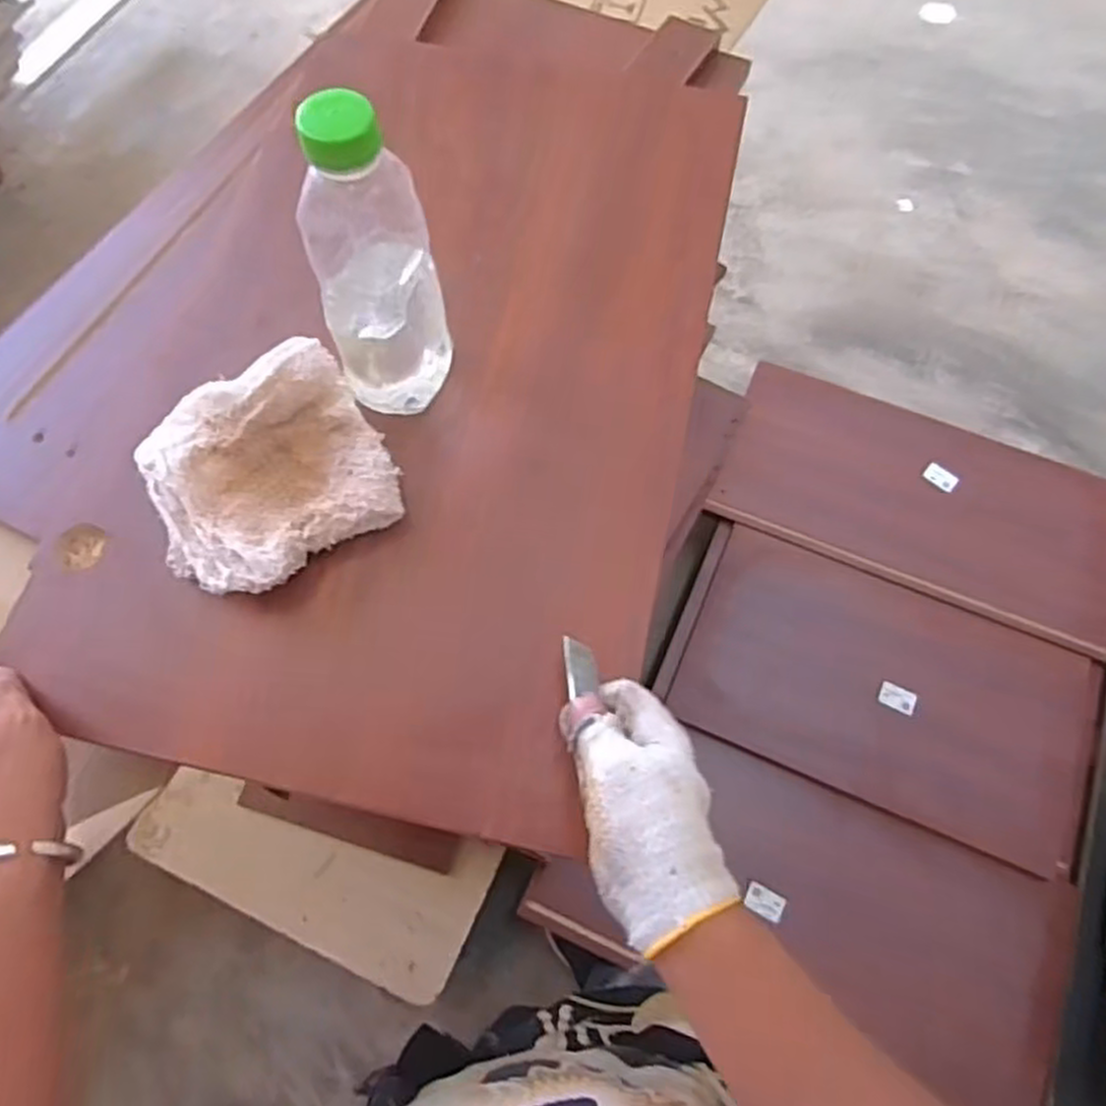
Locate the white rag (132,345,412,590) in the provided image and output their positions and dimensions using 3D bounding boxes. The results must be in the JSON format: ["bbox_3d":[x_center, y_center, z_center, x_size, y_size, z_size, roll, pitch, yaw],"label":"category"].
[{"bbox_3d":[-0.191,-0.053,0.541,0.164,0.037,0.170,-26,68,-12],"label":"white rag"}]

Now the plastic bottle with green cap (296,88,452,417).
[{"bbox_3d":[-0.110,-0.178,0.493,0.072,0.218,0.067,-7,65,-4],"label":"plastic bottle with green cap"}]

